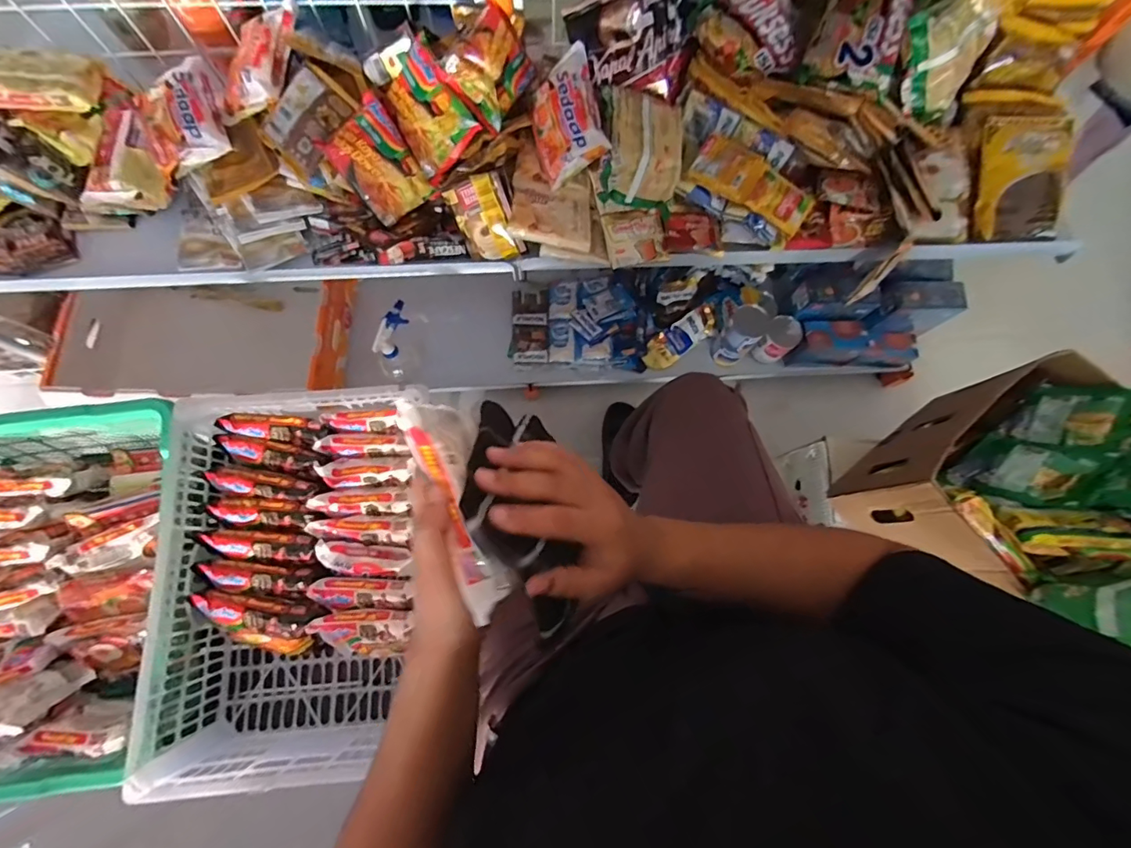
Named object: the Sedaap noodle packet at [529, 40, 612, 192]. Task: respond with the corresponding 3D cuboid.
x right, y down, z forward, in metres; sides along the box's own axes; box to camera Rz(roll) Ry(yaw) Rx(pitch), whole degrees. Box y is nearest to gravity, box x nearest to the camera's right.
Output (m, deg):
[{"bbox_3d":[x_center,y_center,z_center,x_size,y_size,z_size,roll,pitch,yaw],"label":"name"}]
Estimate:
[{"bbox_3d":[-0.003,-0.414,0.645,0.098,0.029,0.142,-15,89,32],"label":"Sedaap noodle packet"}]

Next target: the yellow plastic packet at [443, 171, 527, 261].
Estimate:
[{"bbox_3d":[-0.111,-0.281,0.668,0.082,0.111,0.012,-12,34,19],"label":"yellow plastic packet"}]

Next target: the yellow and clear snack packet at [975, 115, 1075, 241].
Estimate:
[{"bbox_3d":[0.683,-0.364,0.712,0.129,0.049,0.175,5,88,4],"label":"yellow and clear snack packet"}]

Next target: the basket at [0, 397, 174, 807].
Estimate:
[{"bbox_3d":[-0.647,0.202,0.605,0.337,0.109,0.431,-6,76,-3],"label":"basket"}]

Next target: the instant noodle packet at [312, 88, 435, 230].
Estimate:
[{"bbox_3d":[-0.246,-0.346,0.636,0.095,0.018,0.129,-40,115,-2],"label":"instant noodle packet"}]

